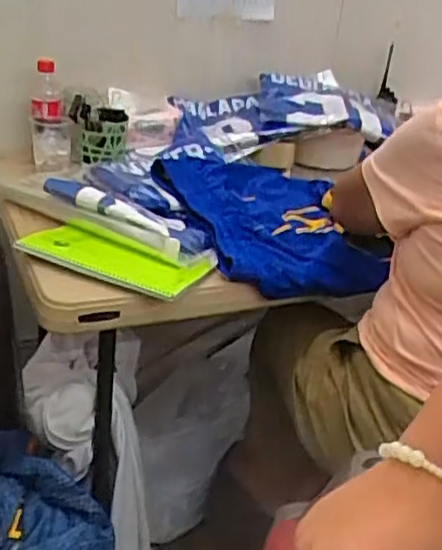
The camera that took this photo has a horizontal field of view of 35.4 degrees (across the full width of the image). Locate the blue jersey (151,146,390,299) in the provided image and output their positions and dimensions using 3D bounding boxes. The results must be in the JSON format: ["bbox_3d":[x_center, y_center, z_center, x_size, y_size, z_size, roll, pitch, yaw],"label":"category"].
[{"bbox_3d":[0.065,-0.099,1.160,0.299,0.106,0.385,-2,28,-16],"label":"blue jersey"}]

